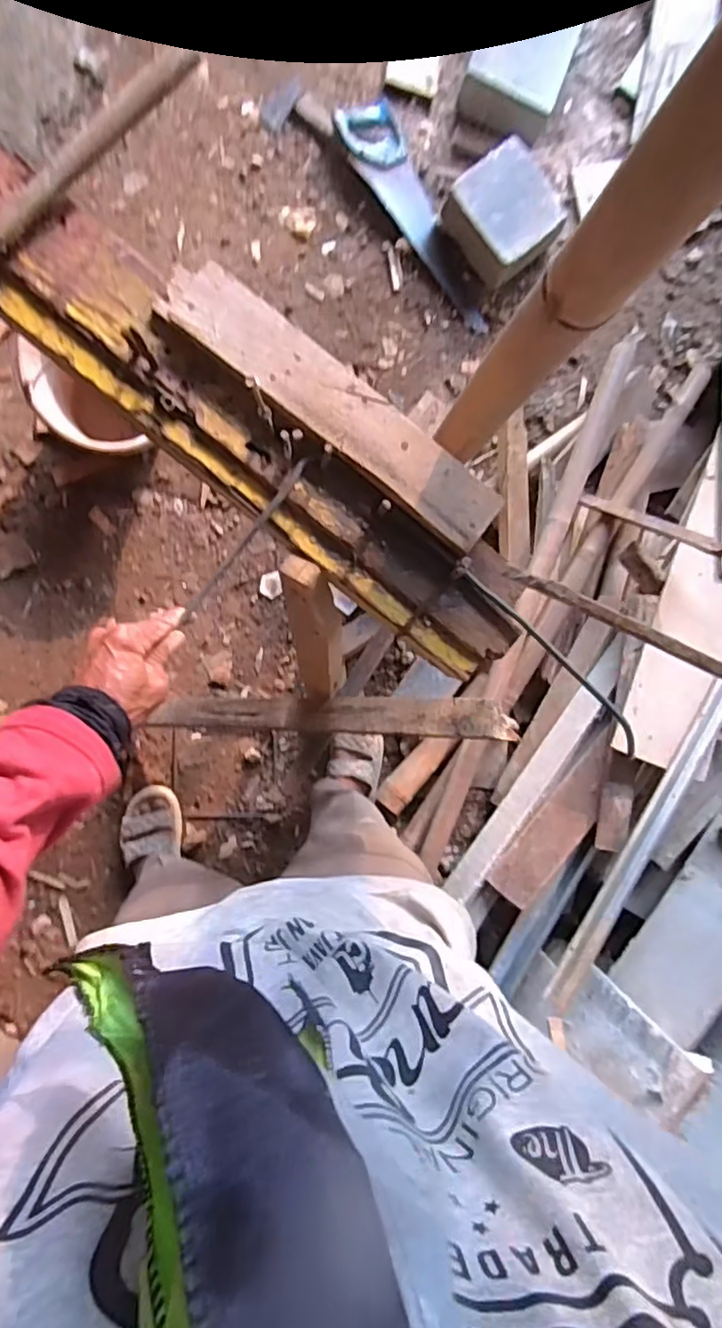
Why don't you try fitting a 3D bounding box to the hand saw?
[{"bbox_3d":[0.127,-0.985,1.353,0.114,0.031,0.539,-31,93,-6],"label":"hand saw"}]

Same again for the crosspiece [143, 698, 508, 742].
[{"bbox_3d":[-0.091,0.087,1.010,0.689,0.029,0.063,-2,90,29],"label":"crosspiece"}]

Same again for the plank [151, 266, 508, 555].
[{"bbox_3d":[-0.024,-0.217,0.511,0.325,0.017,0.061,37,86,-5],"label":"plank"}]

